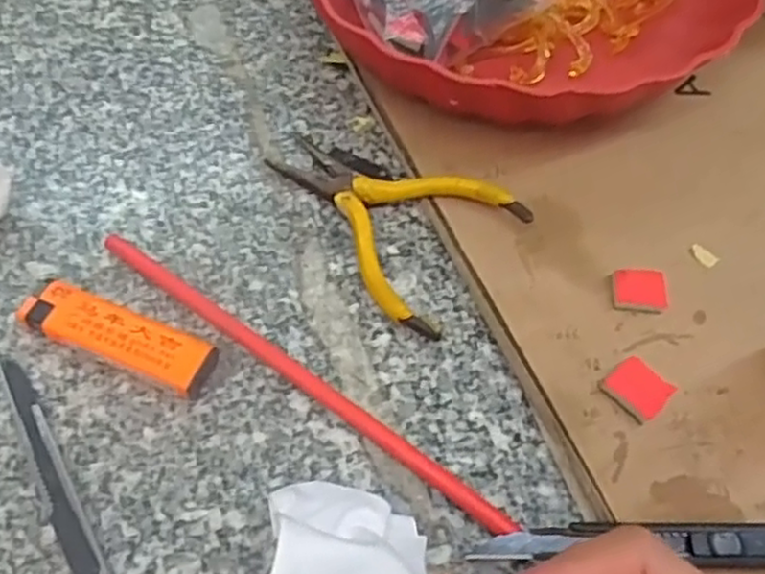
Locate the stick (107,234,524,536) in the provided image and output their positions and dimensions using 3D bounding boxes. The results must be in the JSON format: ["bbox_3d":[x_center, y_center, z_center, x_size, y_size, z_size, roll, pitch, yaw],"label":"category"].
[{"bbox_3d":[-0.036,0.035,0.288,0.206,0.007,0.007,33,64,16],"label":"stick"}]

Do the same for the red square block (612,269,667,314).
[{"bbox_3d":[0.112,0.001,0.307,0.023,0.006,0.019,5,60,1],"label":"red square block"}]

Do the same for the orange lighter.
[{"bbox_3d":[-0.107,0.021,0.289,0.078,0.013,0.024,21,61,10],"label":"orange lighter"}]

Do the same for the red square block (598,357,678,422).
[{"bbox_3d":[0.102,0.041,0.283,0.023,0.005,0.022,41,66,20],"label":"red square block"}]

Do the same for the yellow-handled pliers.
[{"bbox_3d":[-0.003,-0.035,0.325,0.116,0.018,0.076,33,64,16],"label":"yellow-handled pliers"}]

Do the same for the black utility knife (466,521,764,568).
[{"bbox_3d":[0.113,0.092,0.253,0.157,0.012,0.015,2,60,-1],"label":"black utility knife"}]

